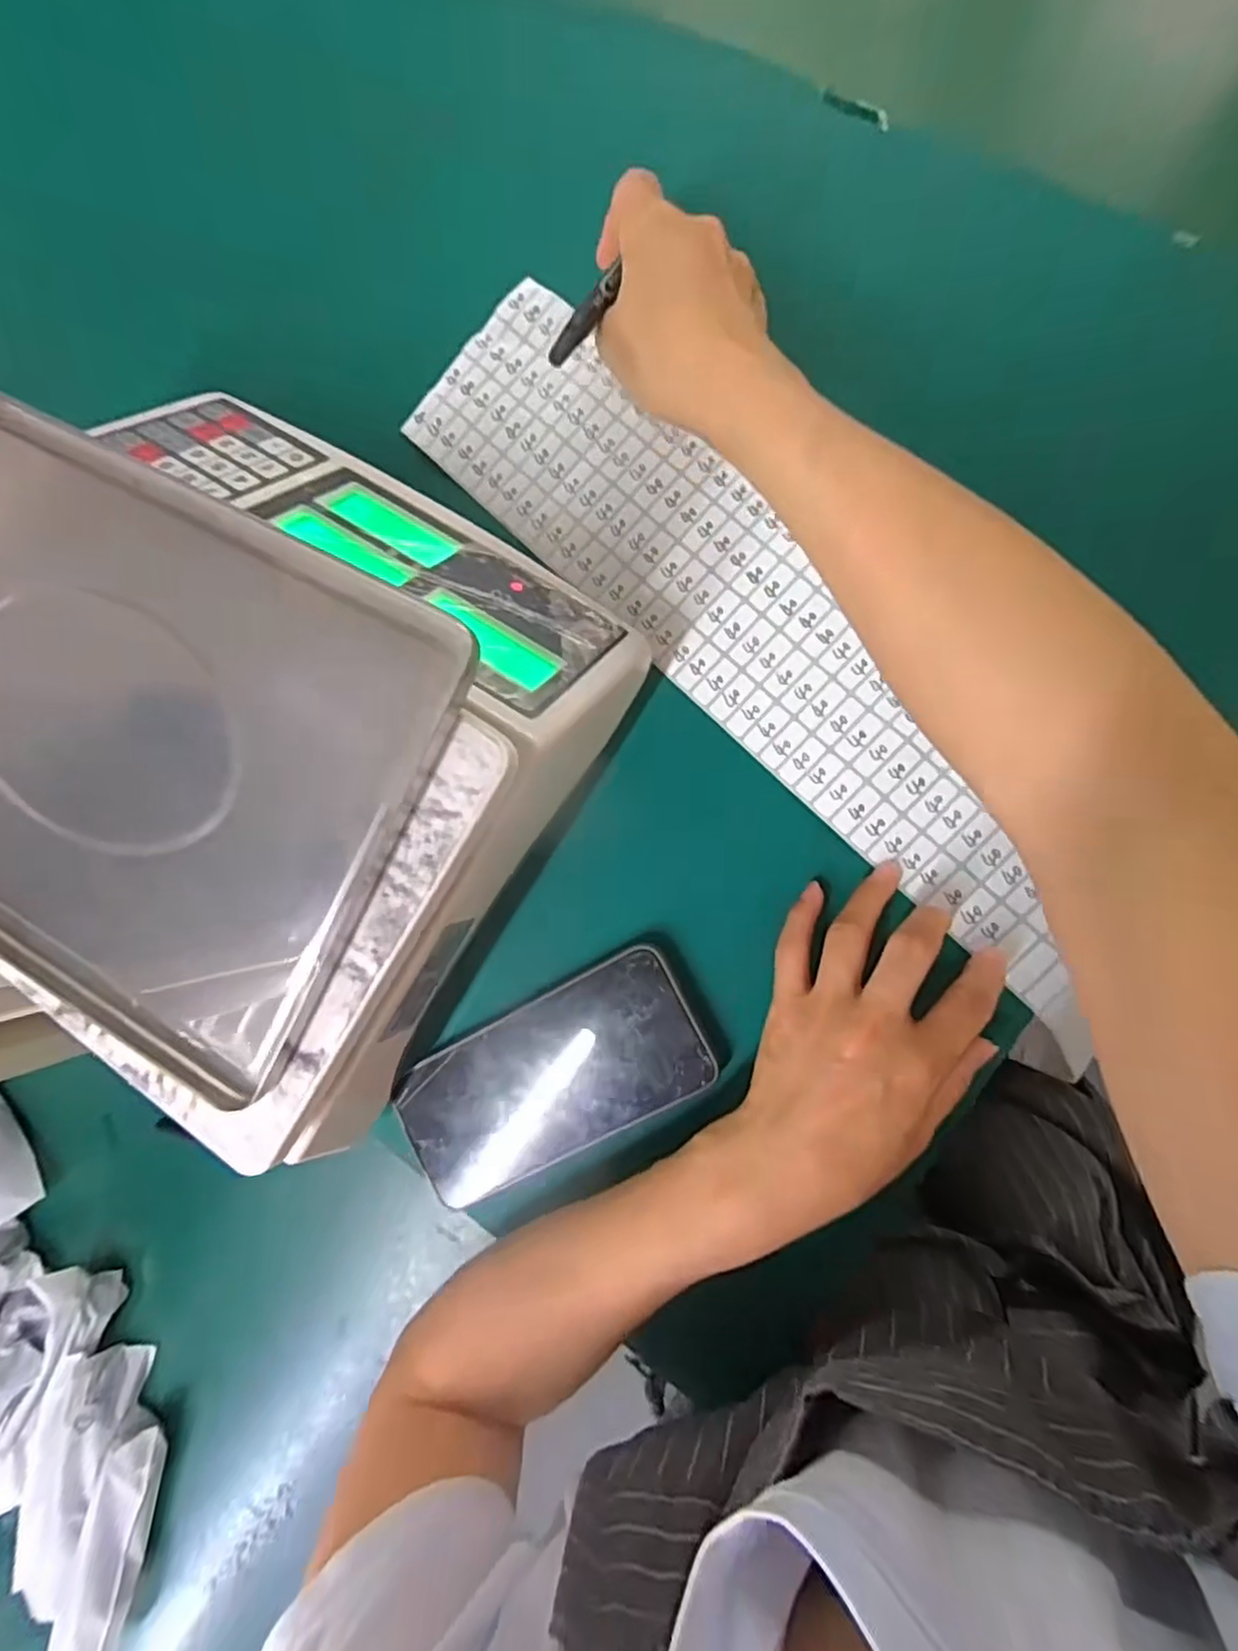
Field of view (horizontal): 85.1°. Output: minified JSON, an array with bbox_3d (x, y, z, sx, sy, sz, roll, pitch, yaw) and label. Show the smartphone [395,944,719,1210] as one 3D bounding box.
[{"bbox_3d":[-0.035,0.128,0.339,0.156,0.013,0.074,-30,84,8],"label":"smartphone"}]

